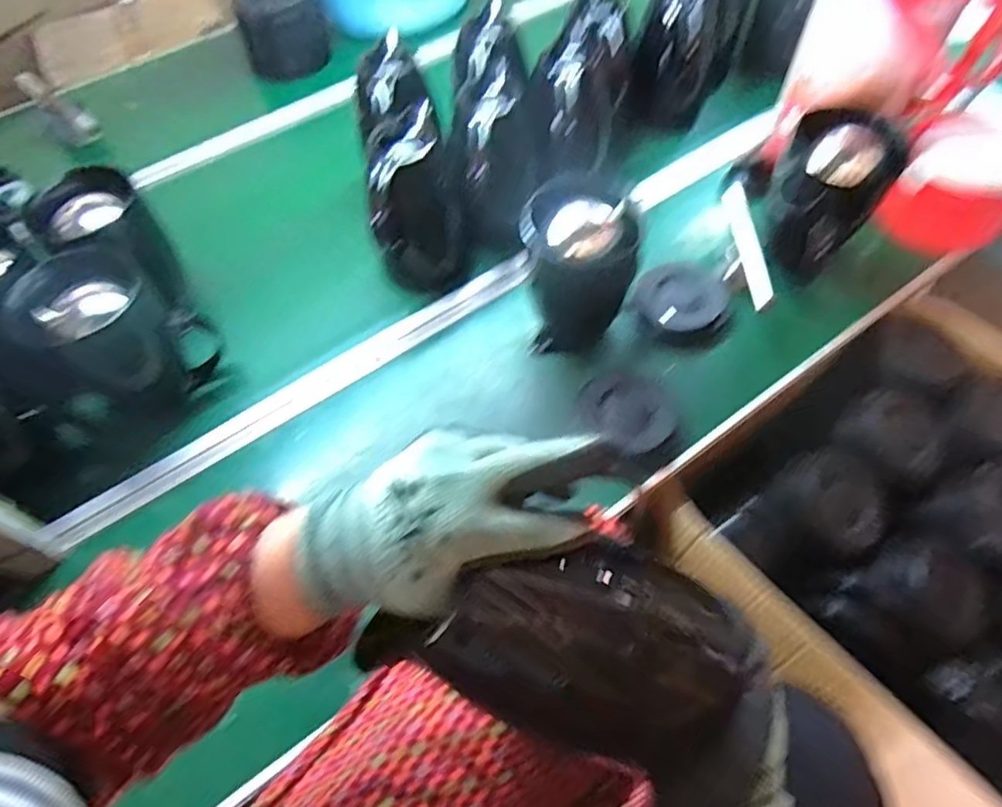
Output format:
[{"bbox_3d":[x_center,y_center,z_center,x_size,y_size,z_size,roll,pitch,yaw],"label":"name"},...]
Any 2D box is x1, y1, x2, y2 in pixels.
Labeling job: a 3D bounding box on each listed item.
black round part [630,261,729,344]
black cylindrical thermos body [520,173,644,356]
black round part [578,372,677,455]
[{"bbox_3d":[0.241,-0.131,0.794,0.114,0.038,0.107,-1,58,2],"label":"black round part"},{"bbox_3d":[0.094,-0.152,0.715,0.132,0.181,0.108,4,58,5],"label":"black cylindrical thermos body"},{"bbox_3d":[0.148,0.007,0.706,0.106,0.022,0.110,-1,58,2],"label":"black round part"}]

